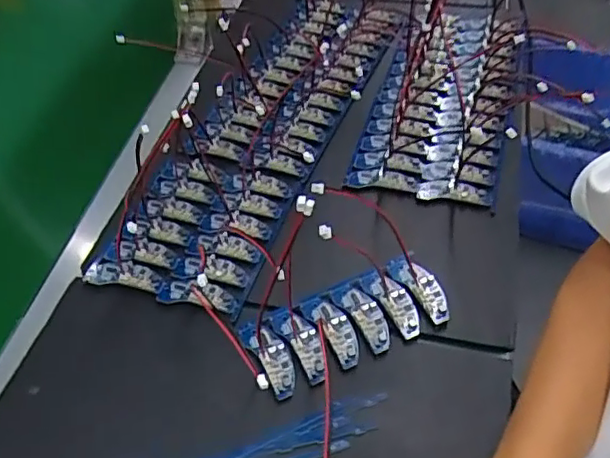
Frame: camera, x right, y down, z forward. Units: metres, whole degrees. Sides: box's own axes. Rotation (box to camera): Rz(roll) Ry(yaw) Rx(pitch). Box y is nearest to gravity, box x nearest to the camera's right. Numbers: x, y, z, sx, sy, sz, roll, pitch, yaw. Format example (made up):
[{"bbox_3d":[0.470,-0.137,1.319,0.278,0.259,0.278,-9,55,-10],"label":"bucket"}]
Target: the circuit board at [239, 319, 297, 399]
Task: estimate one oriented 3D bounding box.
[{"bbox_3d":[-0.026,0.093,0.445,0.026,0.009,0.068,-28,53,-18],"label":"circuit board"}]

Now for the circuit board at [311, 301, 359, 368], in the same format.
[{"bbox_3d":[0.025,0.077,0.453,0.022,0.008,0.057,-24,52,-15],"label":"circuit board"}]

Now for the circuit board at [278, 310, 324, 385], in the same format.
[{"bbox_3d":[0.000,0.085,0.448,0.022,0.010,0.062,-24,52,-15],"label":"circuit board"}]

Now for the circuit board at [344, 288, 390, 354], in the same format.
[{"bbox_3d":[0.050,0.068,0.461,0.021,0.006,0.057,-21,51,-13],"label":"circuit board"}]

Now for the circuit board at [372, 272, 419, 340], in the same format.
[{"bbox_3d":[0.072,0.057,0.467,0.021,0.008,0.059,-23,52,-15],"label":"circuit board"}]

